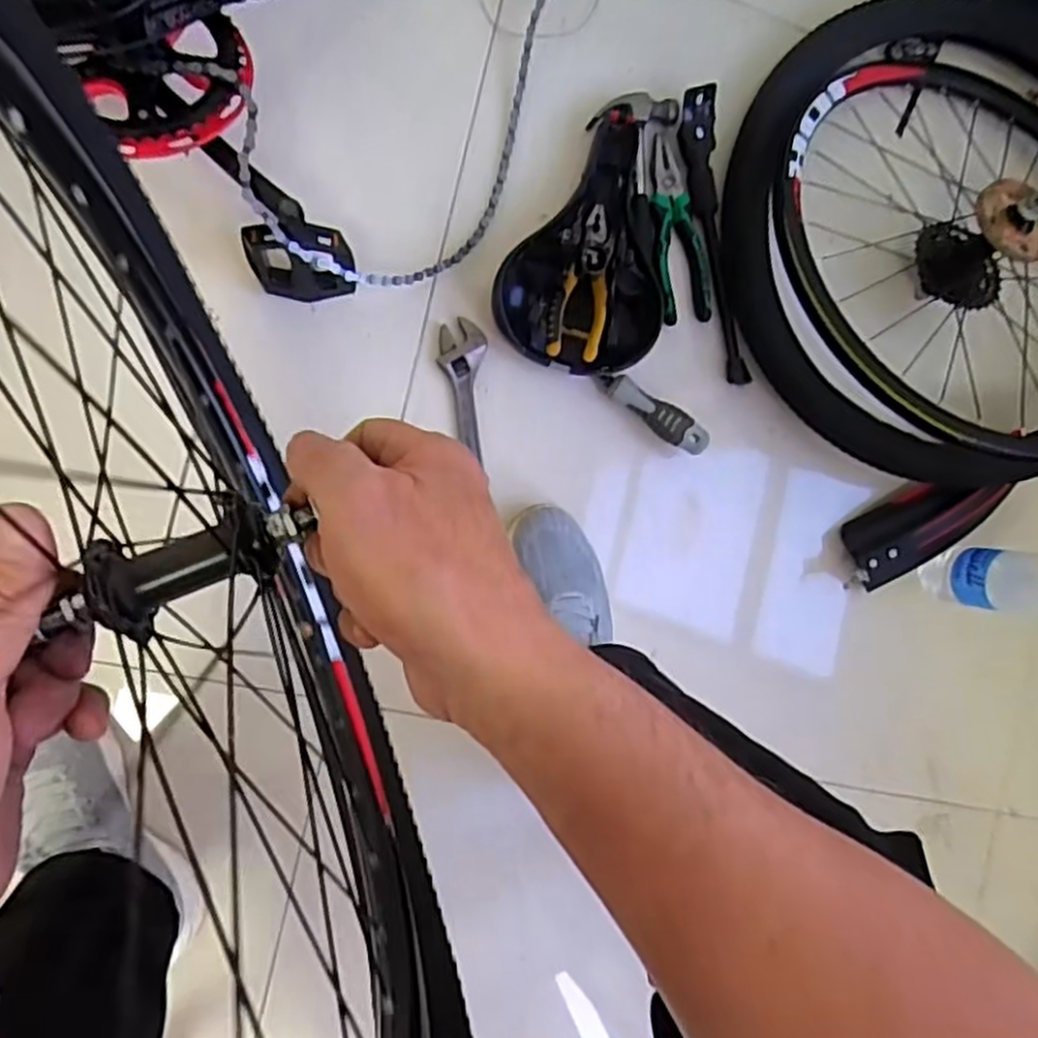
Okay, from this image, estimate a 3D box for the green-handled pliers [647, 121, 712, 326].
[{"bbox_3d":[0.163,-0.305,0.784,0.056,0.014,0.196,-8,92,-10],"label":"green-handled pliers"}]

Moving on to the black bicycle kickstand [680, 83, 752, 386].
[{"bbox_3d":[0.207,-0.289,0.782,0.035,0.024,0.291,-11,93,-9],"label":"black bicycle kickstand"}]

